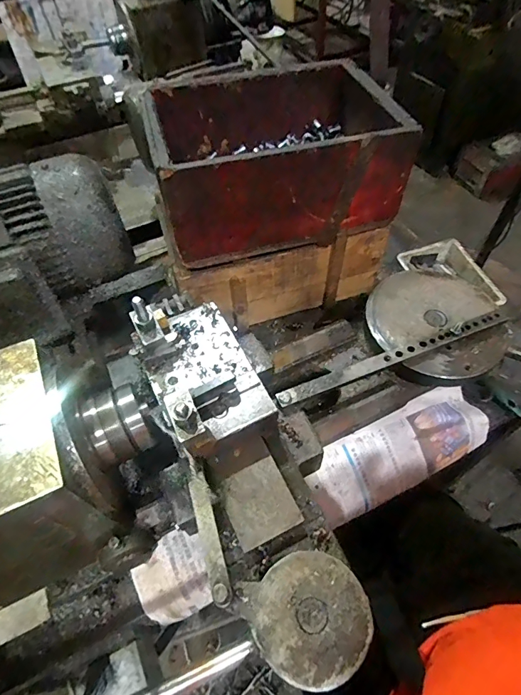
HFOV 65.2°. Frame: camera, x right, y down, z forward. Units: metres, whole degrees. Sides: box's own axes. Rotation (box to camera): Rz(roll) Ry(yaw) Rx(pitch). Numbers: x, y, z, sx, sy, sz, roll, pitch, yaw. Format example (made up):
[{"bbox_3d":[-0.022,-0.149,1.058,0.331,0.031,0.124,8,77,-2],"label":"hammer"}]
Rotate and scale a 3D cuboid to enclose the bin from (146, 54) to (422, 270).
[{"bbox_3d":[0.012,-0.293,0.629,0.340,0.154,0.248,-17,55,-9],"label":"bin"}]

